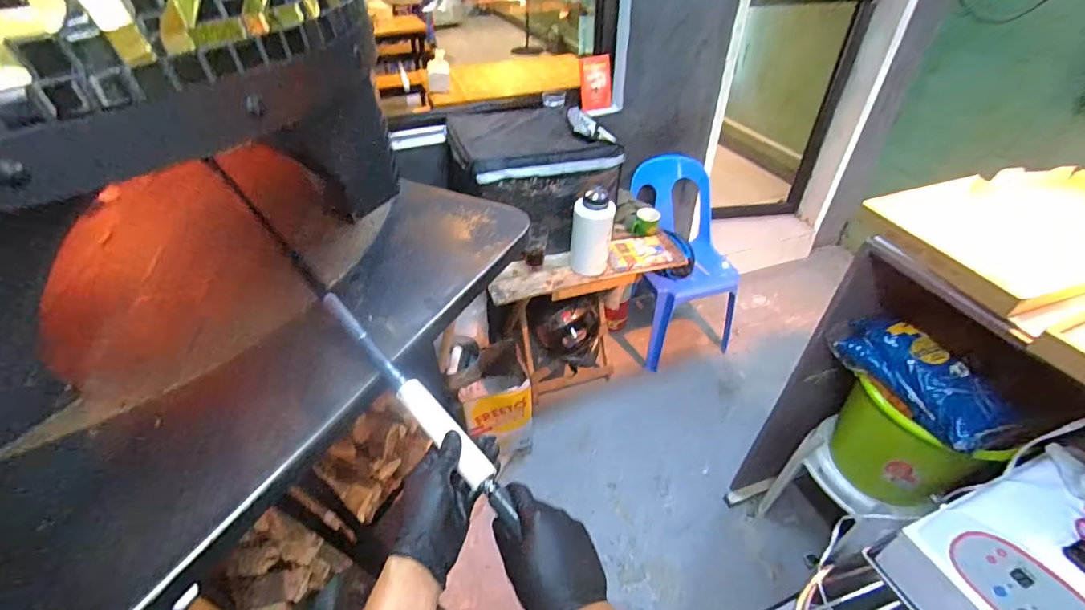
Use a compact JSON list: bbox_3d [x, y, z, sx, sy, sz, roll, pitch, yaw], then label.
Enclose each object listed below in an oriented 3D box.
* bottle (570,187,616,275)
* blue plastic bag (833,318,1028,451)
[{"bbox_3d":[0.154,-0.230,1.437,0.127,0.262,0.098,6,42,8],"label":"bottle"},{"bbox_3d":[0.800,0.150,0.975,0.097,0.141,0.313,-16,43,-16],"label":"blue plastic bag"}]

